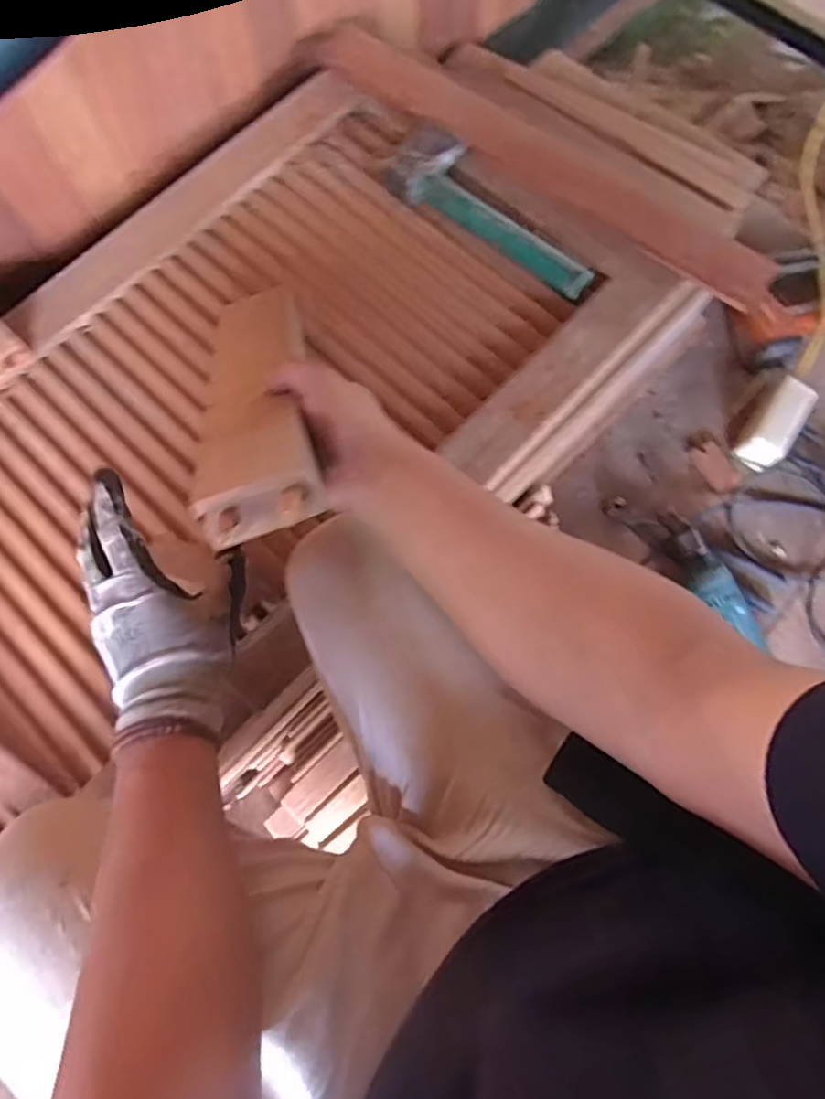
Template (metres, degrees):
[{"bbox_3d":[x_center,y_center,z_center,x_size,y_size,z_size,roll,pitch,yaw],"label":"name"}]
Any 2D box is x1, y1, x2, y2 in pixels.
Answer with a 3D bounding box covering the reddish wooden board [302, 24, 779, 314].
[{"bbox_3d":[0.132,-0.449,0.743,0.601,0.021,0.068,38,78,12],"label":"reddish wooden board"}]

